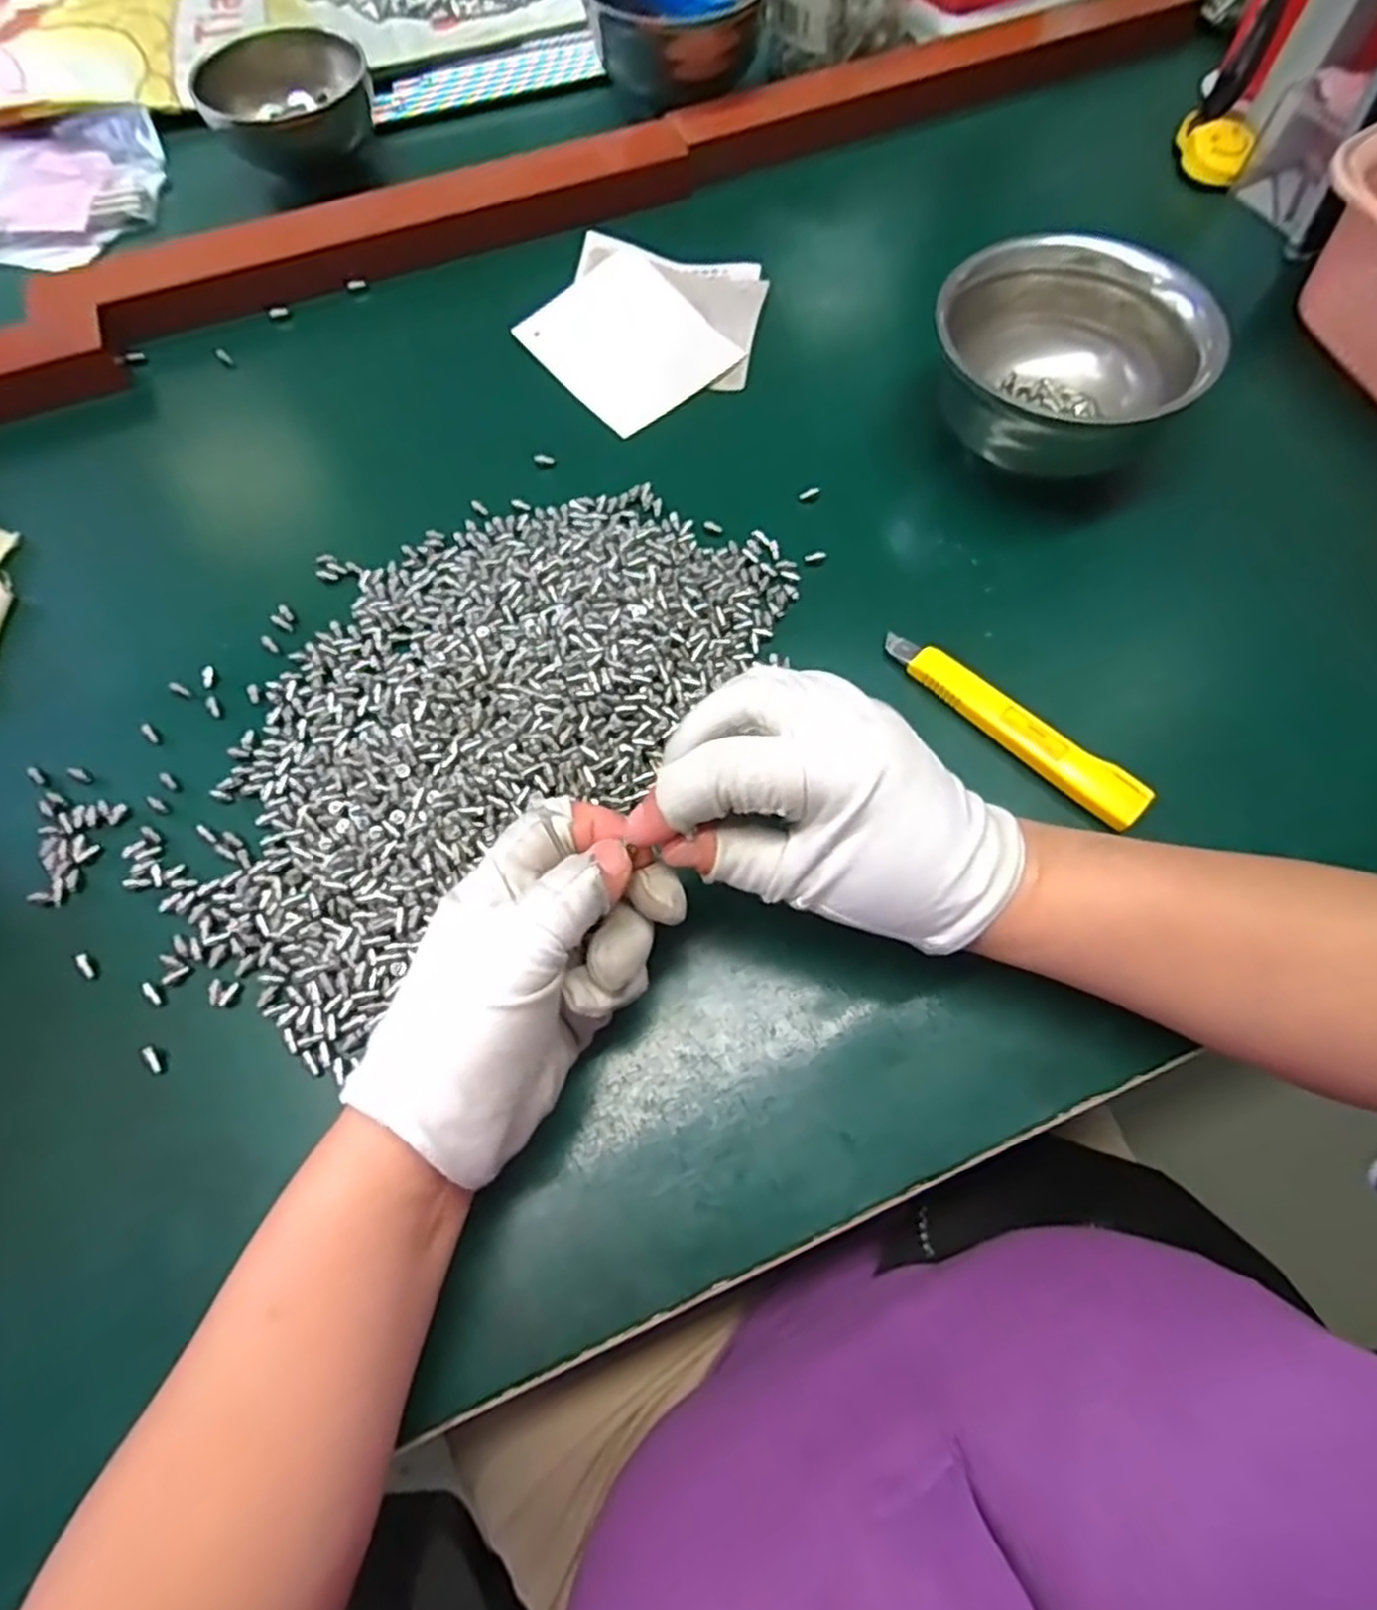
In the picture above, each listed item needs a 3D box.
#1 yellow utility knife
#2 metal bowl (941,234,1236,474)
[{"bbox_3d":[0.139,-0.035,0.329,0.127,0.011,0.020,39,73,15],"label":"yellow utility knife"},{"bbox_3d":[0.178,-0.211,0.373,0.121,0.073,0.101,-23,70,-9],"label":"metal bowl"}]

